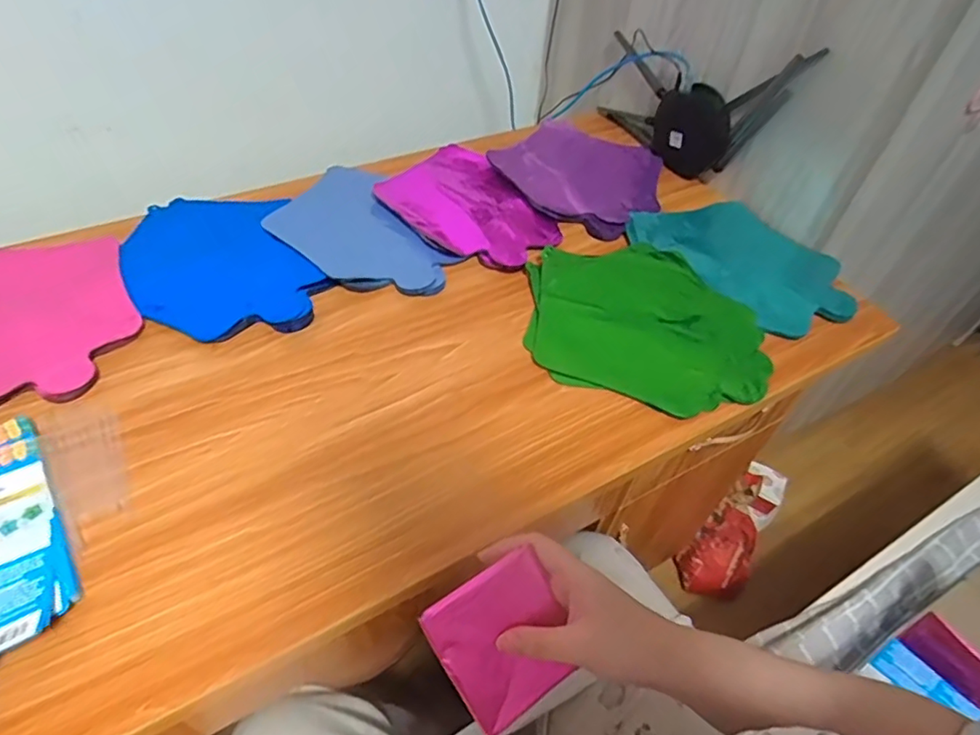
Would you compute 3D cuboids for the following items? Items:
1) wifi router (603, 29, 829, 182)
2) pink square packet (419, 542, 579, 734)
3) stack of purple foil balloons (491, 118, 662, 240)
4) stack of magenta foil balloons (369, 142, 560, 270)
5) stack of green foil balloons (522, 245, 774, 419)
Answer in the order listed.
[{"bbox_3d":[0.271,-0.363,0.769,0.067,0.182,0.302,-17,55,-18],"label":"wifi router"},{"bbox_3d":[0.012,0.191,0.407,0.090,0.011,0.094,-29,89,-20],"label":"pink square packet"},{"bbox_3d":[0.130,-0.272,0.792,0.217,0.025,0.231,33,56,20],"label":"stack of purple foil balloons"},{"bbox_3d":[-0.026,-0.198,0.721,0.155,0.023,0.237,-30,60,-26],"label":"stack of magenta foil balloons"},{"bbox_3d":[0.158,-0.051,0.610,0.238,0.024,0.227,-9,53,-12],"label":"stack of green foil balloons"}]

